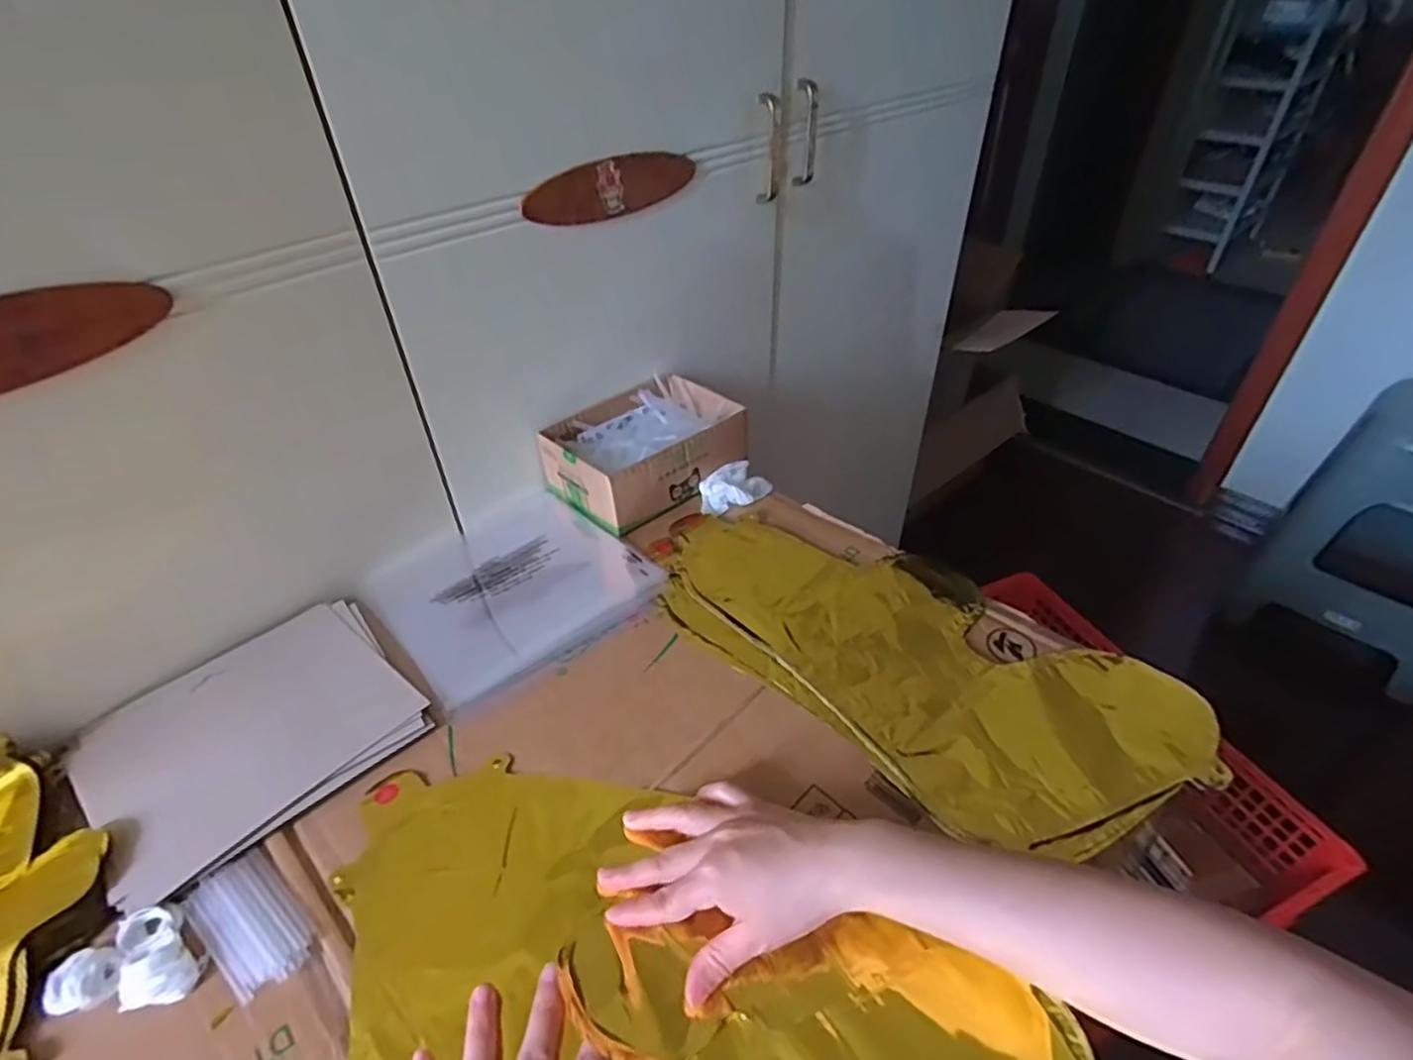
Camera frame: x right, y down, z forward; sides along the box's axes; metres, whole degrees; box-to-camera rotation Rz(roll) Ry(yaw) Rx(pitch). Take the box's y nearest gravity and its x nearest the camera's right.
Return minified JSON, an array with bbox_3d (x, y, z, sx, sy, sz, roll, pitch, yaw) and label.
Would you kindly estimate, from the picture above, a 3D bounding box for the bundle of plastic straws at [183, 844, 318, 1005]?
[{"bbox_3d":[-0.268,0.229,0.407,0.090,0.005,0.046,28,48,31],"label":"bundle of plastic straws"}]

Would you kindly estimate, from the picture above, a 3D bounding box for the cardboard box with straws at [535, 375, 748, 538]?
[{"bbox_3d":[-0.063,-0.088,0.716,0.140,0.065,0.188,32,50,33],"label":"cardboard box with straws"}]

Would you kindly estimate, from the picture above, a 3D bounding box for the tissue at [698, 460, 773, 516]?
[{"bbox_3d":[0.029,-0.044,0.704,0.077,0.024,0.045,-26,46,-26],"label":"tissue"}]

